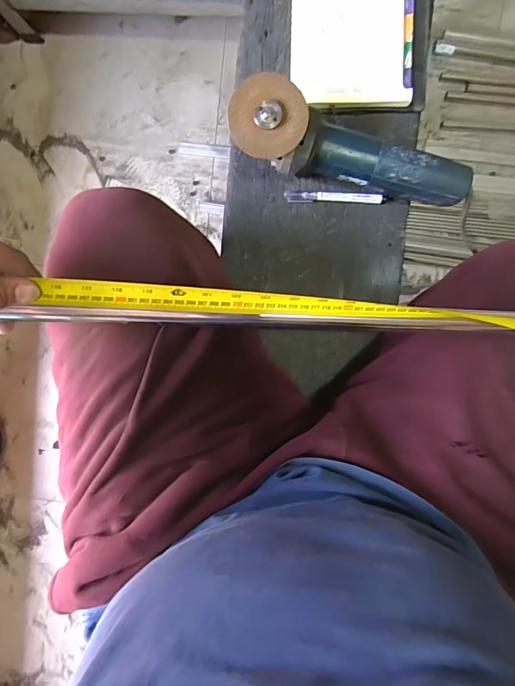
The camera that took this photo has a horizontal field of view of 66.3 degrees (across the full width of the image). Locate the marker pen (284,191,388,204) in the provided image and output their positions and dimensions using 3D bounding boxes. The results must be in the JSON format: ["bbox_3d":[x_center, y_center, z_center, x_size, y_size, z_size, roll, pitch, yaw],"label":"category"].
[{"bbox_3d":[0.104,-0.196,0.528,0.134,0.010,0.015,2,96,3],"label":"marker pen"}]

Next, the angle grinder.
[{"bbox_3d":[0.110,-0.220,0.473,0.284,0.084,0.083,22,96,1],"label":"angle grinder"}]

